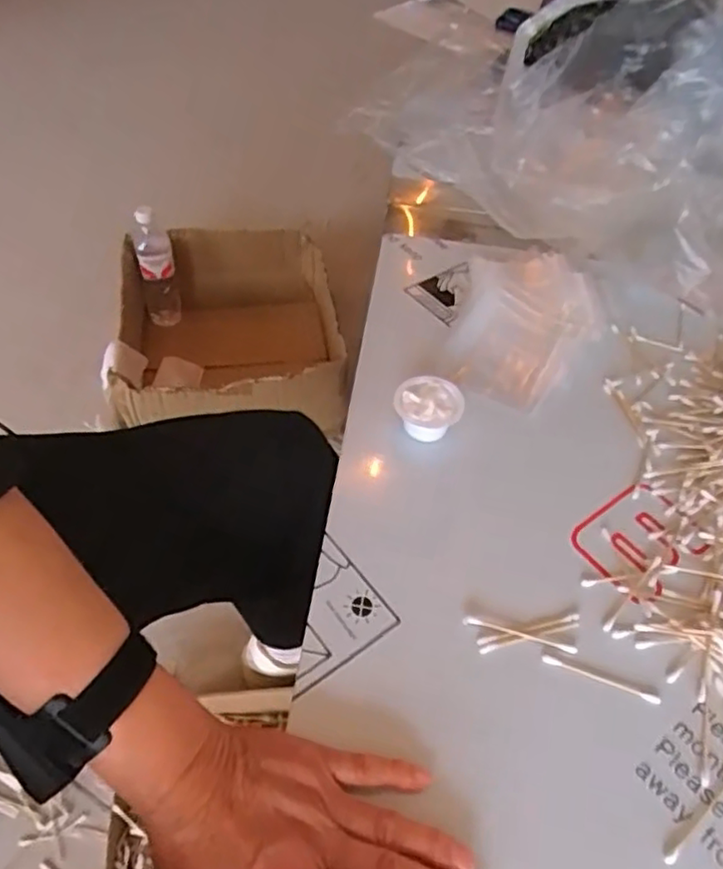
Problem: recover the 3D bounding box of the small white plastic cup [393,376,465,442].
[{"bbox_3d":[0.053,-0.020,0.524,0.052,0.031,0.050,2,50,-3],"label":"small white plastic cup"}]

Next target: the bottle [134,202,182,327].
[{"bbox_3d":[-0.376,-0.292,1.203,0.067,0.217,0.084,-11,52,-13],"label":"bottle"}]

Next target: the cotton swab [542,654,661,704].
[{"bbox_3d":[0.148,0.151,0.404,0.072,0.004,0.006,18,51,11],"label":"cotton swab"}]

